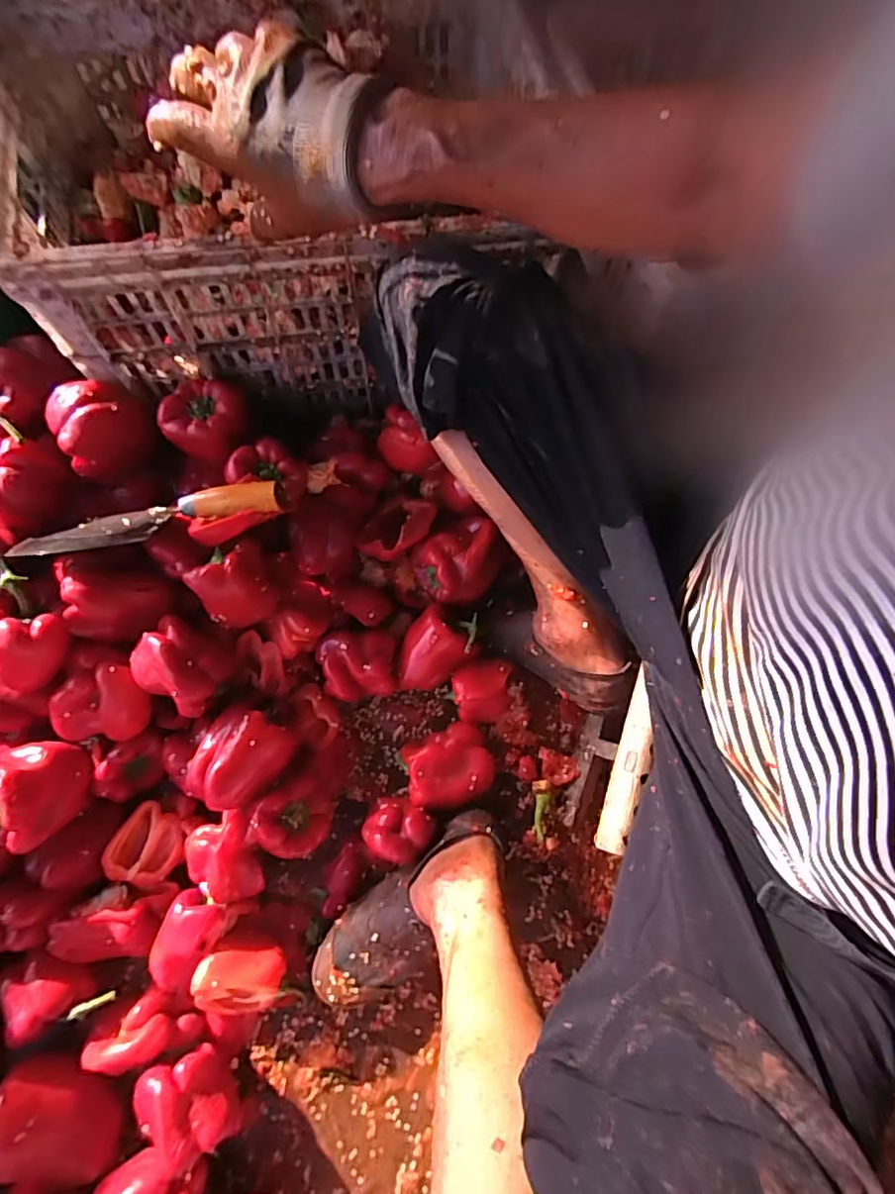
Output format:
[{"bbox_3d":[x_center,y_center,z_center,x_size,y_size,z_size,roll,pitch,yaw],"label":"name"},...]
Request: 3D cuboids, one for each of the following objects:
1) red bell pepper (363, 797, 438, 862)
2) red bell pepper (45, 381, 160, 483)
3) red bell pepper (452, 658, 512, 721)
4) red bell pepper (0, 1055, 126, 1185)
[{"bbox_3d":[-0.052,0.245,0.584,0.064,0.068,0.065,33,78,7],"label":"red bell pepper"},{"bbox_3d":[-0.363,-0.180,0.588,0.087,0.076,0.084,0,76,-1],"label":"red bell pepper"},{"bbox_3d":[0.039,0.109,0.632,0.065,0.049,0.066,-5,76,-2],"label":"red bell pepper"},{"bbox_3d":[-0.366,0.493,0.517,0.112,0.060,0.083,14,76,3],"label":"red bell pepper"}]

